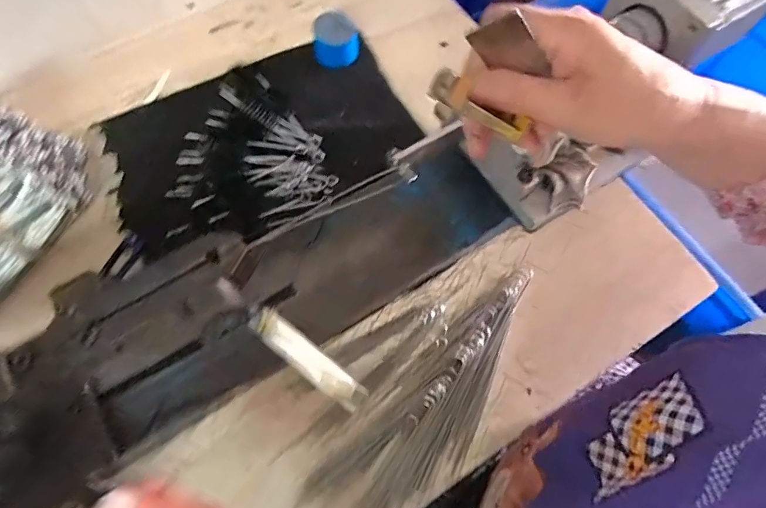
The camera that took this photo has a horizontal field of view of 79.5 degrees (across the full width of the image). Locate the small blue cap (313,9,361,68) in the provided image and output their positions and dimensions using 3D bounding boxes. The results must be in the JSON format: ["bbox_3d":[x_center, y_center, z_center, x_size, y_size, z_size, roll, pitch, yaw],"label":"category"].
[{"bbox_3d":[-0.054,-0.244,0.535,0.050,0.049,0.043,-2,69,-1],"label":"small blue cap"}]

